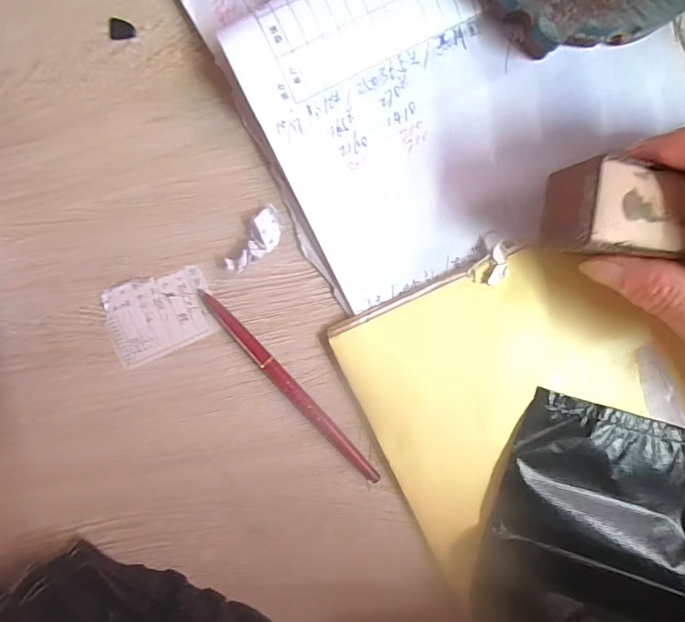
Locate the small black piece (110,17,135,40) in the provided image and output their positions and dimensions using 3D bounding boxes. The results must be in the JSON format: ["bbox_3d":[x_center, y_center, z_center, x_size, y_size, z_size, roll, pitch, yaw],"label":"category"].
[{"bbox_3d":[-0.121,-0.153,0.243,0.015,0.004,0.011,13,98,4],"label":"small black piece"}]

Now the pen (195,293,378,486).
[{"bbox_3d":[-0.030,0.043,0.253,0.010,0.007,0.143,-41,91,9],"label":"pen"}]

